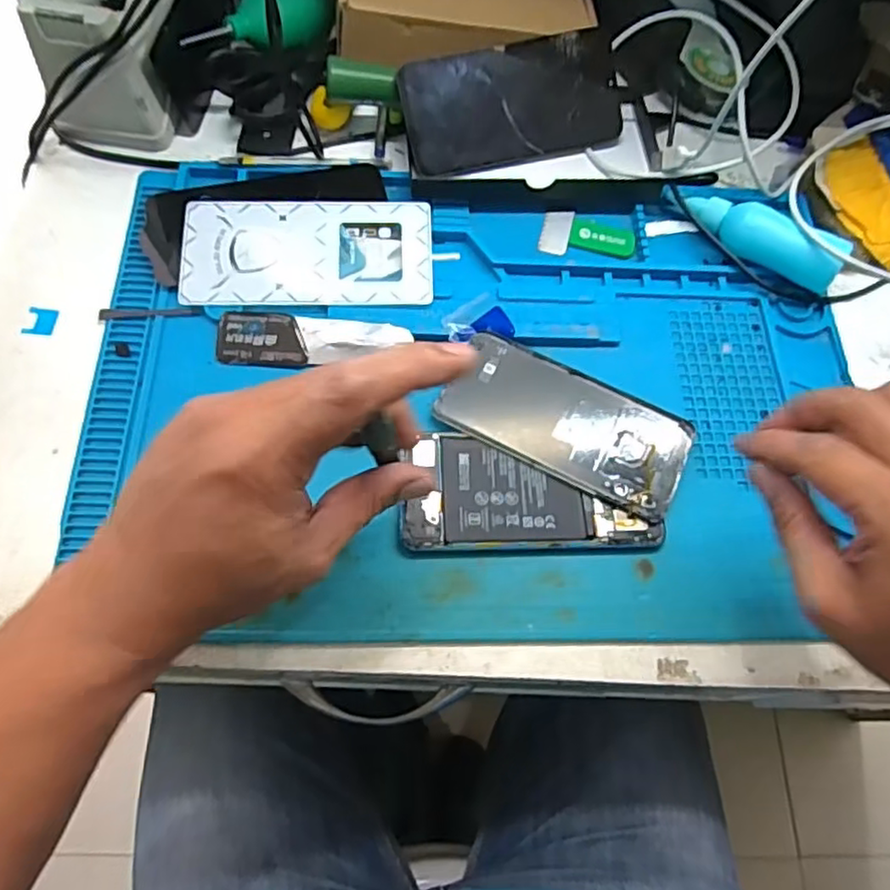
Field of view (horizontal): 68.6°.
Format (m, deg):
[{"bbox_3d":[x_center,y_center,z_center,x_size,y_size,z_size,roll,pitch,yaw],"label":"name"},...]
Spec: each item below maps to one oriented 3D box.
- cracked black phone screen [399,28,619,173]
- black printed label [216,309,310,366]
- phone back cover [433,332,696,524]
[{"bbox_3d":[0.049,-0.239,0.457,0.156,0.008,0.075,-16,104,-11],"label":"cracked black phone screen"},{"bbox_3d":[-0.113,-0.066,0.403,0.054,0.007,0.034,3,67,-3],"label":"black printed label"},{"bbox_3d":[0.073,-0.014,0.393,0.143,0.004,0.071,27,68,7],"label":"phone back cover"}]

